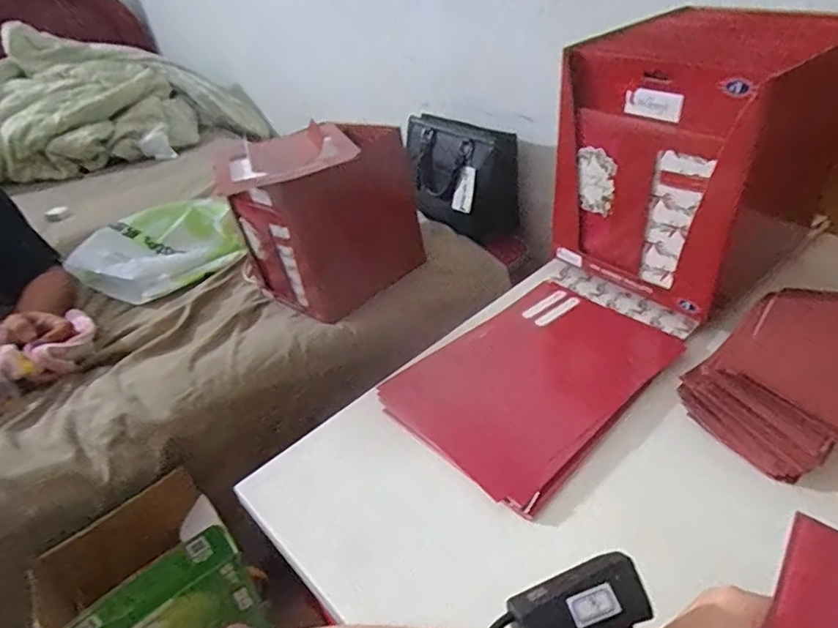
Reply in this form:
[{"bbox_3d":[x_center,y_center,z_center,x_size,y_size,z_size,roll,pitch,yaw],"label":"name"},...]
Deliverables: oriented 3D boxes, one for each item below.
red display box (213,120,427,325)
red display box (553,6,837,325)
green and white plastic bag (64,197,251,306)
[{"bbox_3d":[-0.161,-0.164,0.888,0.235,0.248,0.250,25,46,36],"label":"red display box"},{"bbox_3d":[0.289,-0.169,0.584,0.209,0.235,0.211,-24,40,-23],"label":"red display box"},{"bbox_3d":[-0.499,-0.128,1.042,0.308,0.078,0.214,-21,38,-19],"label":"green and white plastic bag"}]

